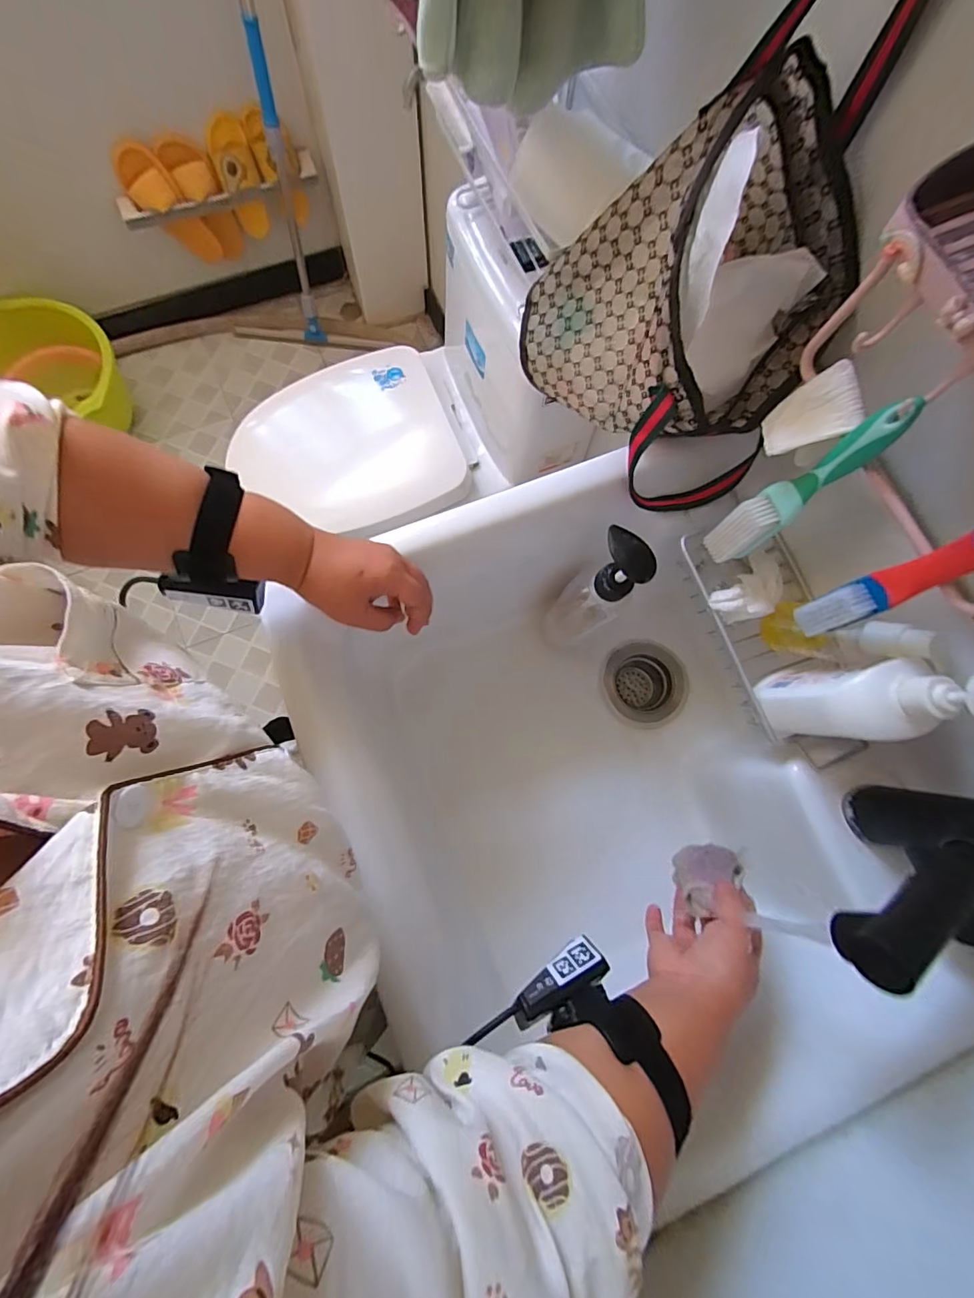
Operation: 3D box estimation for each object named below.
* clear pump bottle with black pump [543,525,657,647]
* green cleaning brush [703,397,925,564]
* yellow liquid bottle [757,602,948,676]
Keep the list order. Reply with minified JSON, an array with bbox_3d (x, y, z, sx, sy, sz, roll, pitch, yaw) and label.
[{"bbox_3d":[0.112,-0.053,0.513,0.055,0.221,0.058,0,78,-2],"label":"clear pump bottle with black pump"},{"bbox_3d":[0.239,-0.120,0.378,0.051,0.173,0.033,-4,78,-3],"label":"green cleaning brush"},{"bbox_3d":[0.316,-0.011,0.431,0.040,0.142,0.040,43,78,-28],"label":"yellow liquid bottle"}]

